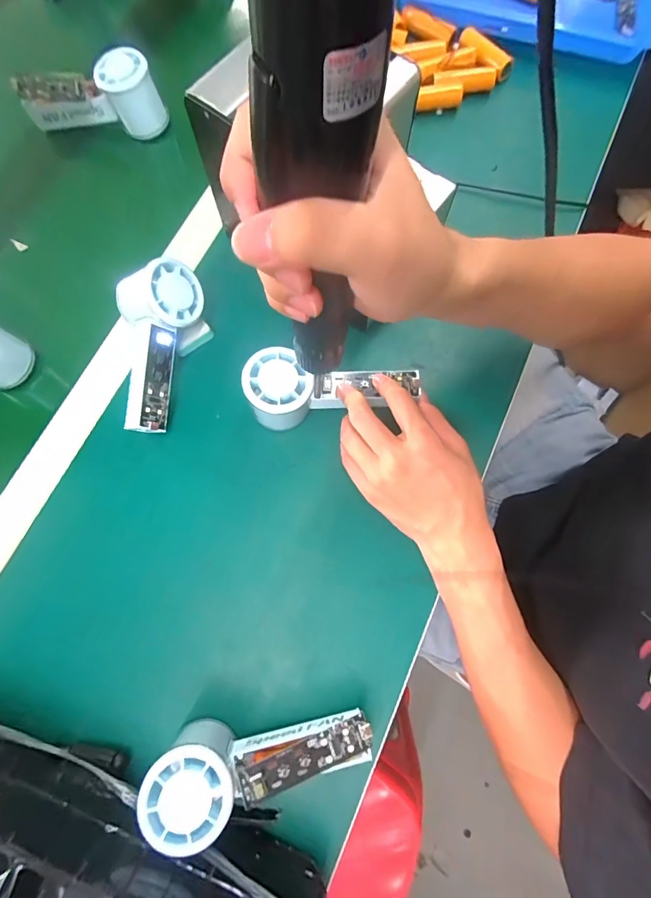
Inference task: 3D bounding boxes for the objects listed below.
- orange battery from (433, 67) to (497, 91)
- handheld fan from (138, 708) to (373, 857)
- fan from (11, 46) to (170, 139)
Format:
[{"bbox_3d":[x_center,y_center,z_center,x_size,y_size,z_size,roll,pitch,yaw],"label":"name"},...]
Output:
[{"bbox_3d":[0.162,-0.430,0.468,0.074,0.015,0.022,-8,76,-1],"label":"orange battery"},{"bbox_3d":[-0.041,0.222,0.280,0.148,0.063,0.054,-6,76,0],"label":"handheld fan"},{"bbox_3d":[-0.262,-0.396,0.454,0.148,0.064,0.045,5,76,3],"label":"fan"}]

